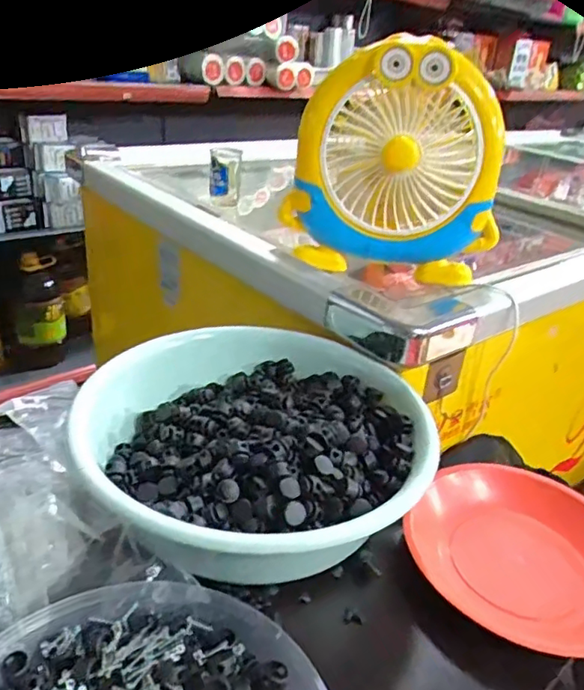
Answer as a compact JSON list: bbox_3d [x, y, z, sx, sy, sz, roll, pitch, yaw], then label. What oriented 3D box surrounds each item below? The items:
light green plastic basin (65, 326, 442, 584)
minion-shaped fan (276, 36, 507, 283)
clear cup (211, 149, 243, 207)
[{"bbox_3d":[-0.036,0.078,0.521,0.283,0.077,0.258,5,29,-3],"label":"light green plastic basin"},{"bbox_3d":[0.125,-0.215,0.698,0.241,0.253,0.077,5,29,-2],"label":"minion-shaped fan"},{"bbox_3d":[-0.112,-0.278,0.970,0.051,0.086,0.043,4,29,-3],"label":"clear cup"}]

